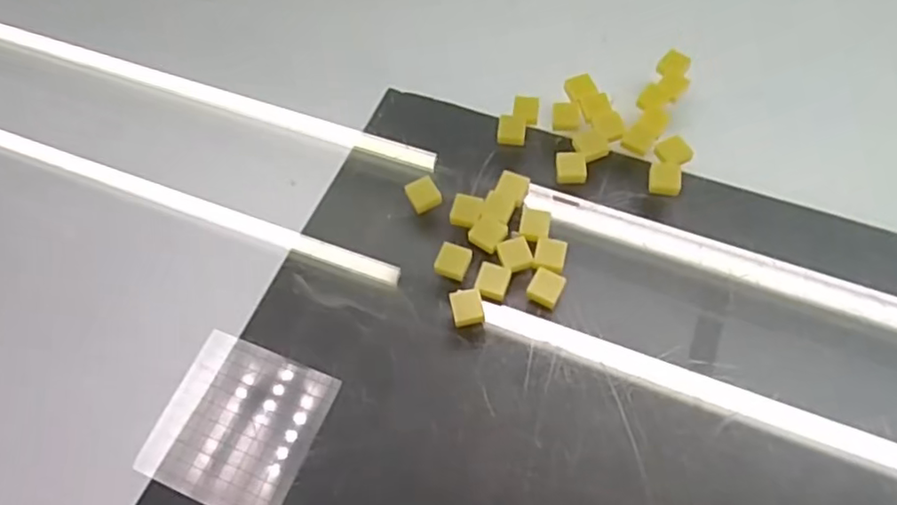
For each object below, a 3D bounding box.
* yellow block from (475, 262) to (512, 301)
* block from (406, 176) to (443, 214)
[{"bbox_3d":[0.015,0.010,0.216,0.010,0.004,0.012,16,64,11],"label":"yellow block"},{"bbox_3d":[-0.009,-0.021,0.233,0.011,0.006,0.011,-23,63,-9],"label":"block"}]

